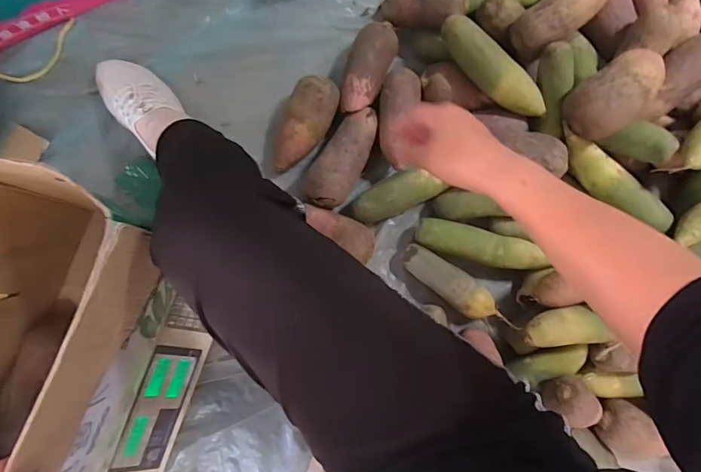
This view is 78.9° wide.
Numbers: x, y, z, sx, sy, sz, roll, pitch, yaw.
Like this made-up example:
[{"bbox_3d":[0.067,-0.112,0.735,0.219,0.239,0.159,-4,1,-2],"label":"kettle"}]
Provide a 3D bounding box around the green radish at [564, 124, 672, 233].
[{"bbox_3d":[0.400,-0.087,0.656,0.200,0.044,0.044,44,83,-2],"label":"green radish"}]

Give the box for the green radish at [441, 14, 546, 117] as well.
[{"bbox_3d":[0.213,-0.248,0.644,0.197,0.055,0.052,40,83,-2],"label":"green radish"}]

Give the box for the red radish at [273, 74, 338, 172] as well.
[{"bbox_3d":[-0.069,-0.171,0.668,0.071,0.067,0.156,18,85,-5],"label":"red radish"}]

